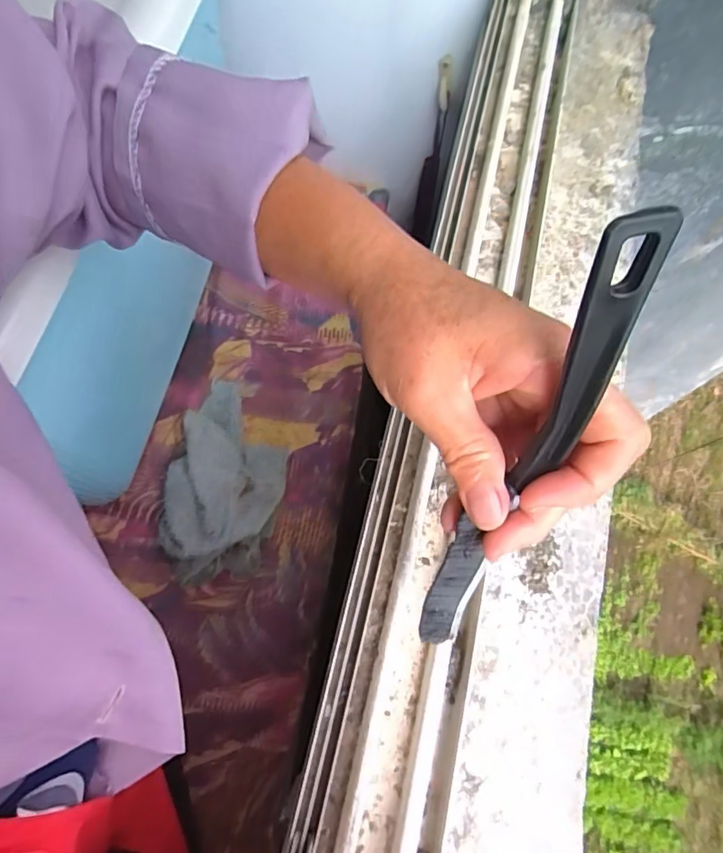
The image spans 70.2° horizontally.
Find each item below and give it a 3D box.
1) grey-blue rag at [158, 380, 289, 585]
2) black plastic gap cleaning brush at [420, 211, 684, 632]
[{"bbox_3d":[-0.157,0.055,0.597,0.128,0.057,0.243,7,70,1],"label":"grey-blue rag"},{"bbox_3d":[0.055,0.028,0.199,0.023,0.220,0.009,19,41,6],"label":"black plastic gap cleaning brush"}]

